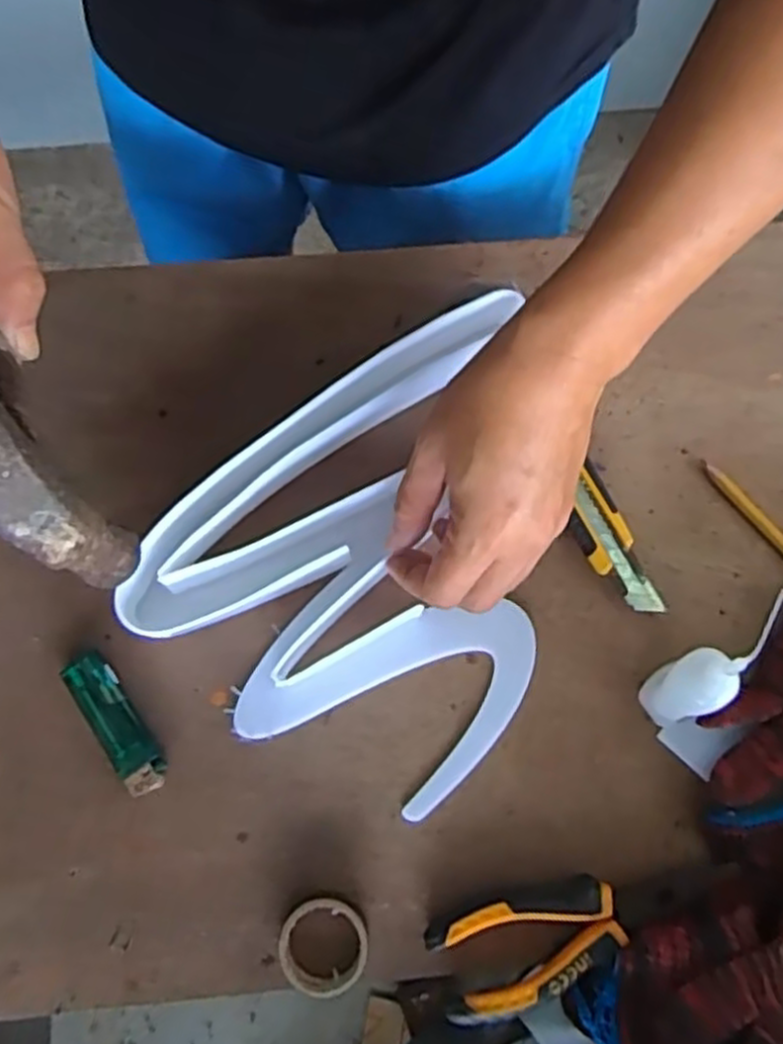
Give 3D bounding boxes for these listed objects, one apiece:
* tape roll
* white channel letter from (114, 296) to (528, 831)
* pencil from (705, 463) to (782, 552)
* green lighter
[{"bbox_3d":[-0.034,0.212,0.394,0.043,0.019,0.044,0,76,-1],"label":"tape roll"},{"bbox_3d":[0.010,0.014,0.439,0.206,0.040,0.262,41,79,8],"label":"white channel letter"},{"bbox_3d":[0.219,0.002,0.457,0.008,0.007,0.094,-38,80,-10],"label":"pencil"},{"bbox_3d":[-0.149,0.109,0.424,0.025,0.008,0.081,-33,79,-9],"label":"green lighter"}]

